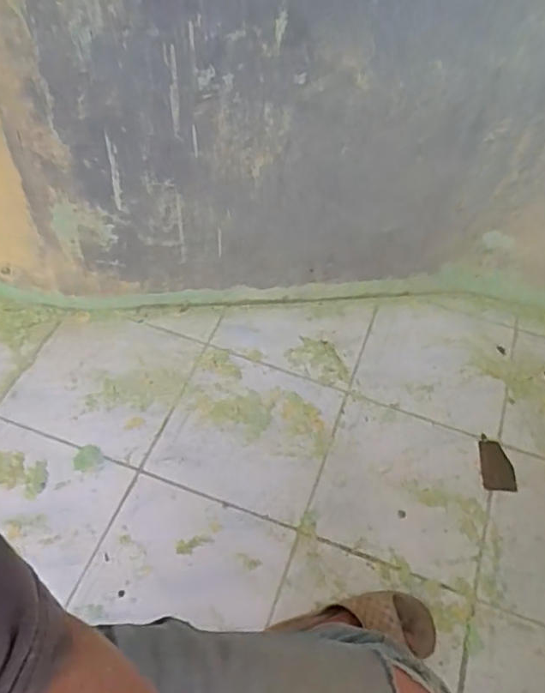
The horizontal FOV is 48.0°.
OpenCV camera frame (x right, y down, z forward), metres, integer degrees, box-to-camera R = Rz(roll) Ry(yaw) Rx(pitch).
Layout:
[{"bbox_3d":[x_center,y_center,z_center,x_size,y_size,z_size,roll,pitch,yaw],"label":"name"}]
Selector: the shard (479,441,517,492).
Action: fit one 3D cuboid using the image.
[{"bbox_3d":[0.419,0.223,1.140,0.063,0.010,0.104,8,52,1],"label":"shard"}]

